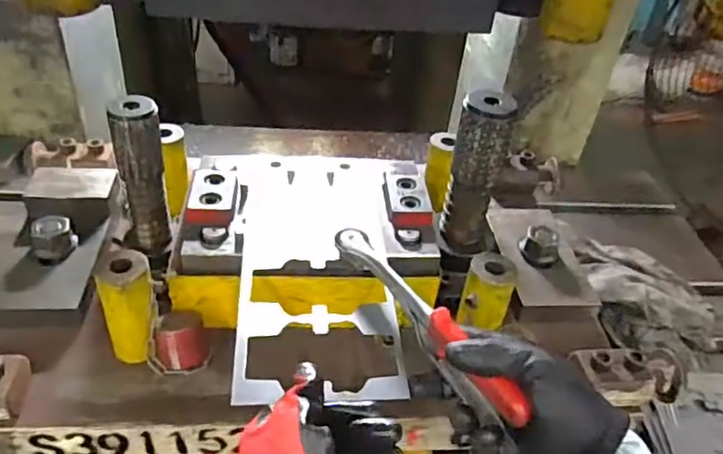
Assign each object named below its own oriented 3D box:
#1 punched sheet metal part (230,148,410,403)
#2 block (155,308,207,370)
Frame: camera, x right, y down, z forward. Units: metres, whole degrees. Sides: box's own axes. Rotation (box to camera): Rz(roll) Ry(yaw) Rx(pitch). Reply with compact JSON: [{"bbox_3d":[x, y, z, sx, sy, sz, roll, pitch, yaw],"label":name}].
[{"bbox_3d":[-0.037,0.021,0.519,0.132,0.008,0.294,-2,40,-8],"label":"punched sheet metal part"},{"bbox_3d":[-0.148,0.096,0.502,0.040,0.039,0.037,4,39,-3],"label":"block"}]

